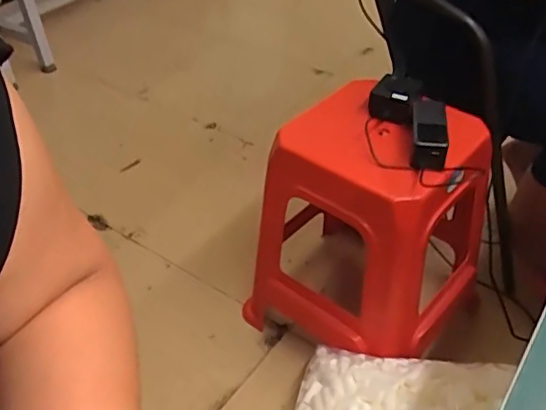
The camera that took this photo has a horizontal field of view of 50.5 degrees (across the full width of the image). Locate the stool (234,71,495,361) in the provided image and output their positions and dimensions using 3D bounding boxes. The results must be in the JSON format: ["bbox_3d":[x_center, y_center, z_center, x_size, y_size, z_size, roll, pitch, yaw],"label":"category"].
[{"bbox_3d":[0.200,0.045,1.170,0.356,0.497,0.403,28,50,30],"label":"stool"}]

